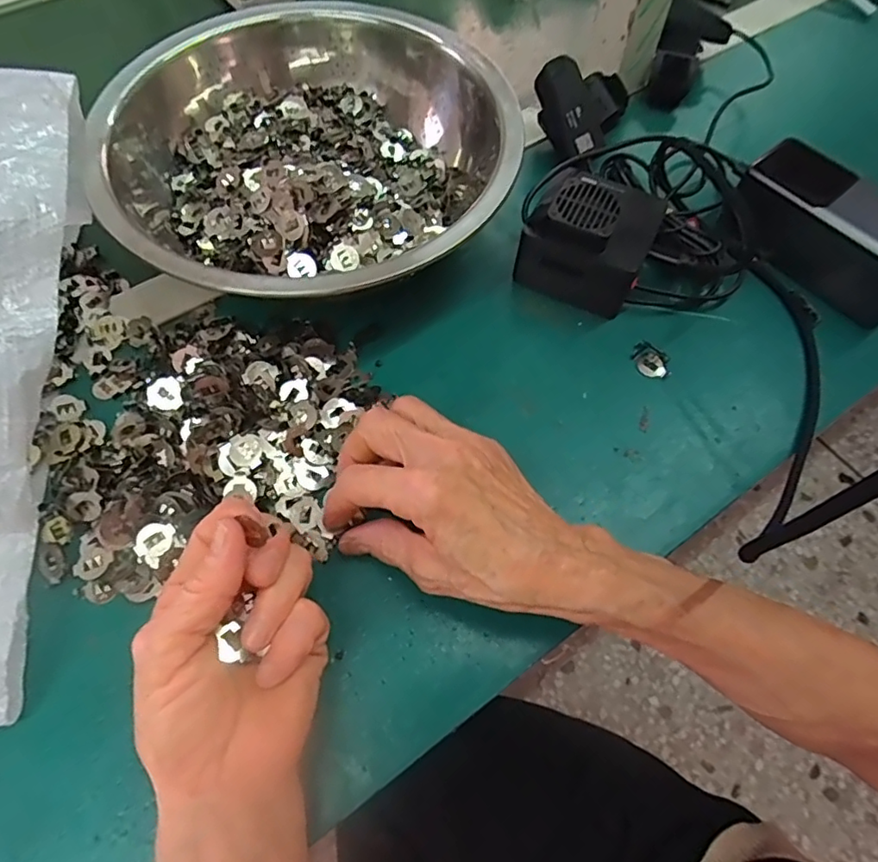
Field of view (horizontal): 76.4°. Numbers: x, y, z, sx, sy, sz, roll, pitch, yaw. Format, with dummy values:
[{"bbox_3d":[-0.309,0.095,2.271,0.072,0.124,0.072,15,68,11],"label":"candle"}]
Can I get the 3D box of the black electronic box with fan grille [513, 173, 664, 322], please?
[{"bbox_3d":[0.101,-0.126,0.365,0.072,0.063,0.071,28,66,14],"label":"black electronic box with fan grille"}]

